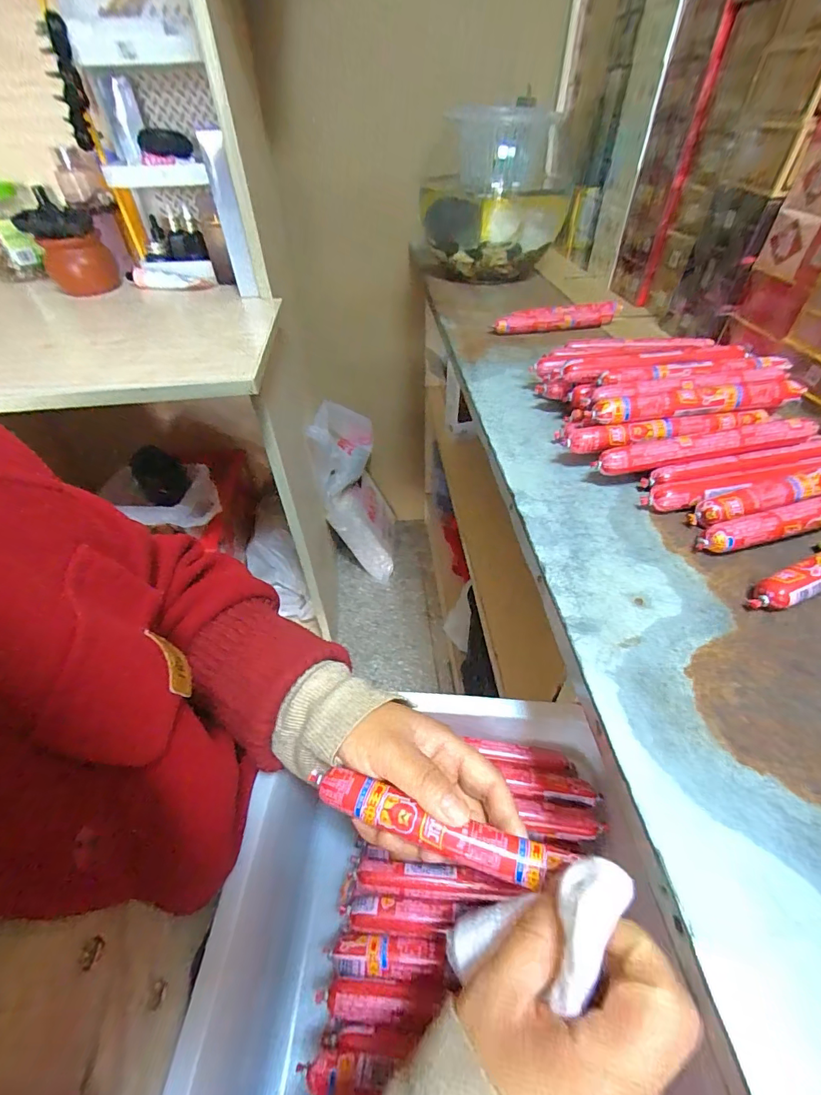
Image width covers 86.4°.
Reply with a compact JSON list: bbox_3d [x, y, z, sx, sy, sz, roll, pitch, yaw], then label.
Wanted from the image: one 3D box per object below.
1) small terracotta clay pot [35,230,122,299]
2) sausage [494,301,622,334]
[{"bbox_3d":[-0.540,-0.464,0.717,0.099,0.079,0.080,-23,50,-19],"label":"small terracotta clay pot"},{"bbox_3d":[0.191,-0.298,0.565,0.163,0.020,0.023,-11,47,-9],"label":"sausage"}]

